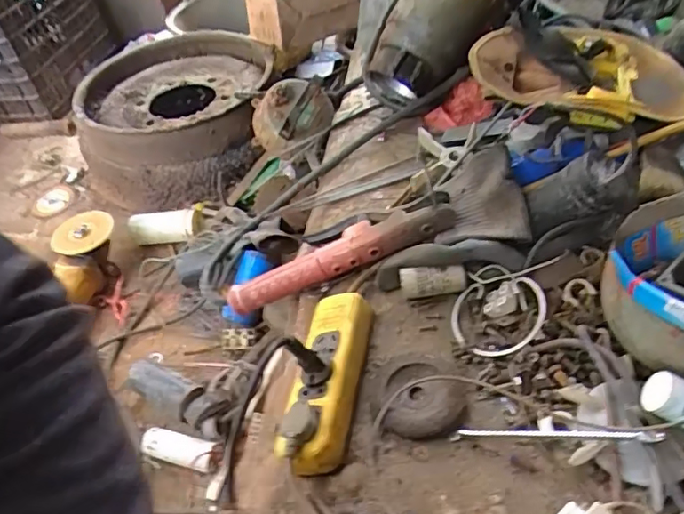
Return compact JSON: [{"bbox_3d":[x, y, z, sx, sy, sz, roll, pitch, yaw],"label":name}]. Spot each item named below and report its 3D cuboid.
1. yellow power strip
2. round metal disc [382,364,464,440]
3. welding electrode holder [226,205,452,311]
[{"bbox_3d":[-0.014,0.113,0.567,0.061,0.033,0.187,3,44,12],"label":"yellow power strip"},{"bbox_3d":[0.077,0.136,0.542,0.070,0.018,0.072,-4,43,4],"label":"round metal disc"},{"bbox_3d":[-0.009,0.000,0.681,0.284,0.033,0.042,-22,41,17],"label":"welding electrode holder"}]

